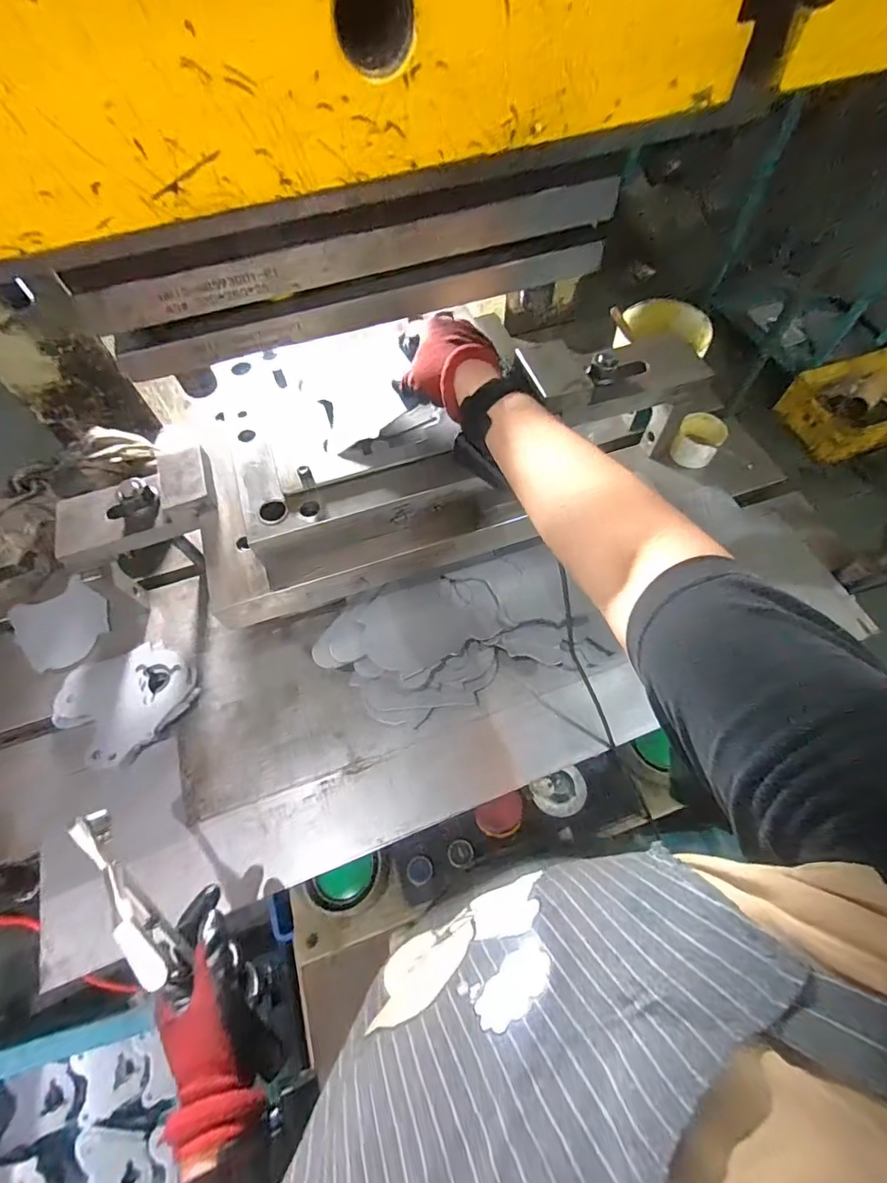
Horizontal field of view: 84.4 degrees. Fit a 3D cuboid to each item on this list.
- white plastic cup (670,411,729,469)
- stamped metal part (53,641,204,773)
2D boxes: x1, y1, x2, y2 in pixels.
[{"bbox_3d":[0.377,-0.222,0.731,0.066,0.054,0.066,-1,63,2],"label":"white plastic cup"},{"bbox_3d":[-0.386,0.123,0.594,0.144,0.017,0.142,-1,63,2],"label":"stamped metal part"}]

